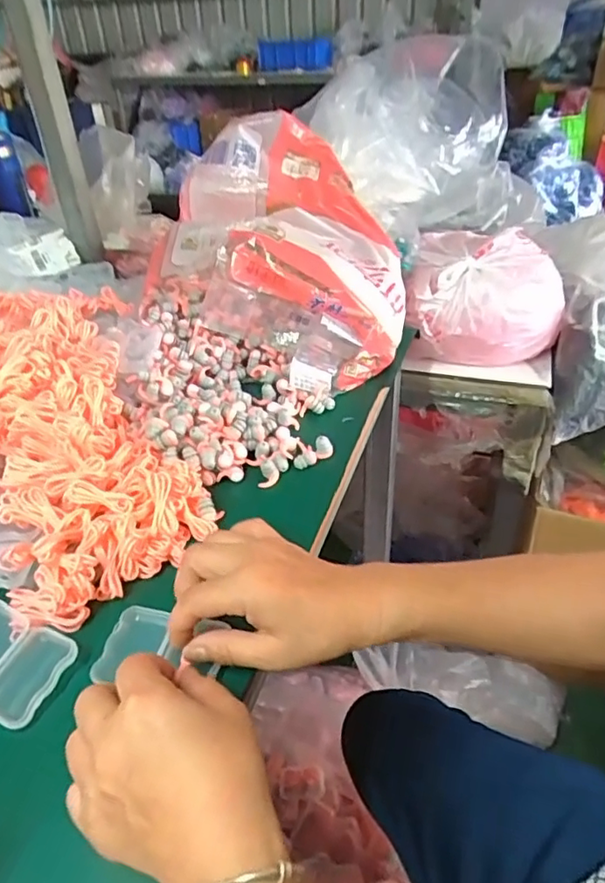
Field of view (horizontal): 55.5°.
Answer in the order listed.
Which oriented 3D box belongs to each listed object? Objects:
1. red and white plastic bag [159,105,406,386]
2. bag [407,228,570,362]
[{"bbox_3d":[-0.019,-0.217,0.635,0.284,0.187,0.213,24,45,31],"label":"red and white plastic bag"},{"bbox_3d":[0.245,-0.203,0.781,0.195,0.123,0.184,6,38,12],"label":"bag"}]

